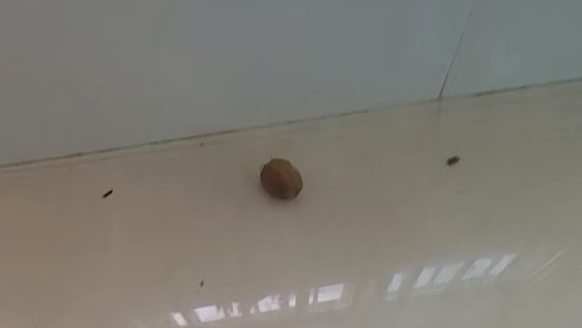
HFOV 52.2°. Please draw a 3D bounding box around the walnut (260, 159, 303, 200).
[{"bbox_3d":[-0.008,0.015,0.460,0.031,0.033,0.026,-3,62,-3],"label":"walnut"}]

